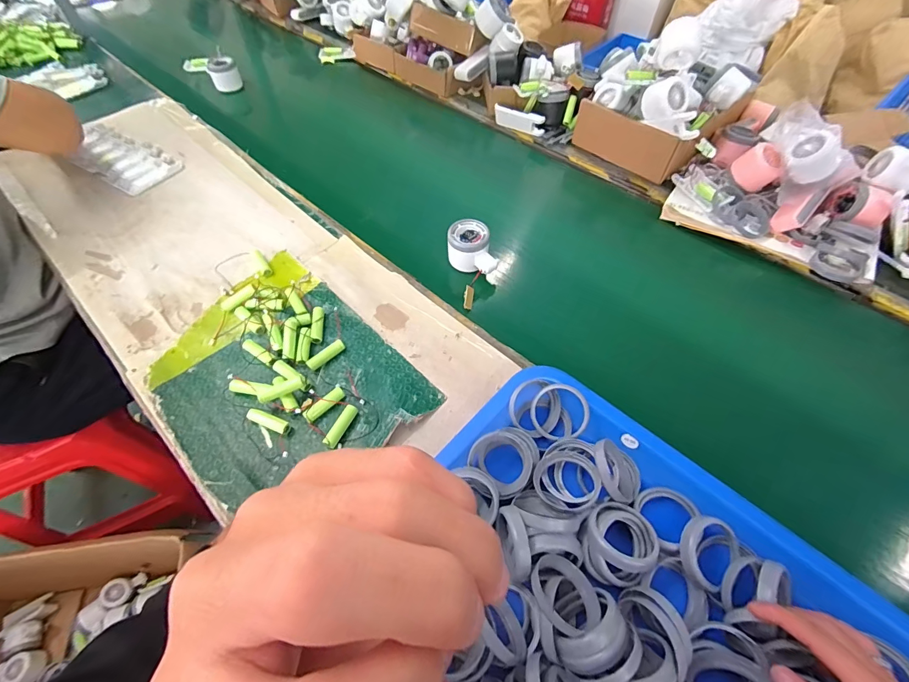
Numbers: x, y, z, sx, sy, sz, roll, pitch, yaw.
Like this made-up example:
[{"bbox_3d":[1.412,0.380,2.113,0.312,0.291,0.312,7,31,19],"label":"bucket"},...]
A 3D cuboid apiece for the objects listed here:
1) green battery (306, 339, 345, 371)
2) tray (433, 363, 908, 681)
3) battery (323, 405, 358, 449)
[{"bbox_3d":[-0.157,0.017,0.499,0.049,0.012,0.014,-38,64,-23],"label":"green battery"},{"bbox_3d":[0.149,0.245,0.304,0.449,0.058,0.321,38,64,22],"label":"tray"},{"bbox_3d":[-0.124,0.093,0.447,0.013,0.013,0.049,25,59,16],"label":"battery"}]

